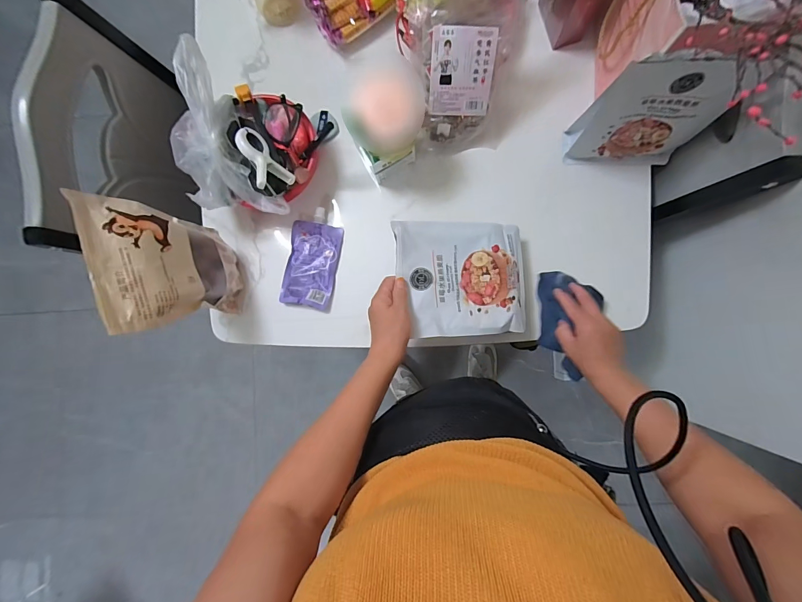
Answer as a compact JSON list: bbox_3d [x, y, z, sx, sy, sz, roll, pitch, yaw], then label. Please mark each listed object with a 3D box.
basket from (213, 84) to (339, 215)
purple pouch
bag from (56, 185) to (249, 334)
[{"bbox_3d":[-0.202,-0.235,0.560,0.142,0.128,0.190,4,89,6],"label":"basket"},{"bbox_3d":[-0.153,-0.072,0.607,0.088,0.017,0.162,10,89,6],"label":"purple pouch"},{"bbox_3d":[-0.325,-0.053,0.517,0.072,0.213,0.178,-19,87,5],"label":"bag"}]

